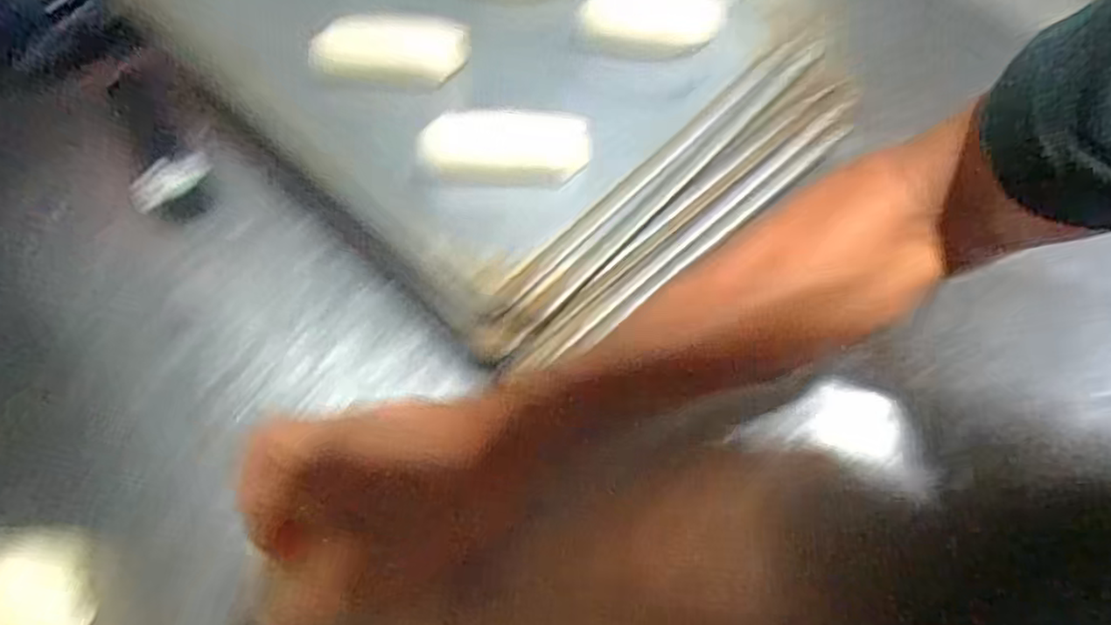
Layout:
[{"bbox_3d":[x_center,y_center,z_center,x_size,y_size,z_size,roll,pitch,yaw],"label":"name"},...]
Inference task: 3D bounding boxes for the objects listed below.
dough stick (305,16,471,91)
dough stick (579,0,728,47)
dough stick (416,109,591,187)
[{"bbox_3d":[-0.117,-0.187,0.474,0.110,0.035,0.030,4,61,3],"label":"dough stick"},{"bbox_3d":[0.073,-0.216,0.485,0.106,0.040,0.030,-6,61,-3],"label":"dough stick"},{"bbox_3d":[-0.033,-0.109,0.435,0.109,0.027,0.038,-1,60,0],"label":"dough stick"}]

